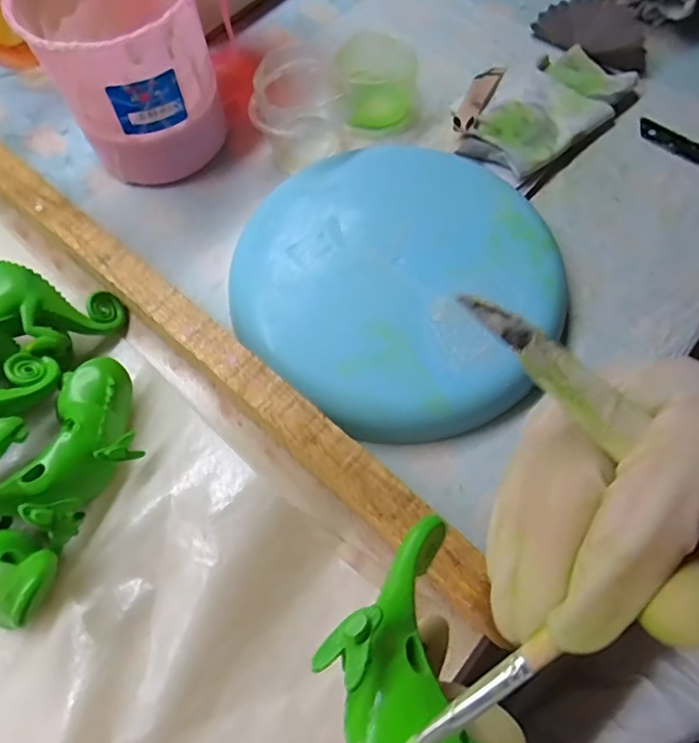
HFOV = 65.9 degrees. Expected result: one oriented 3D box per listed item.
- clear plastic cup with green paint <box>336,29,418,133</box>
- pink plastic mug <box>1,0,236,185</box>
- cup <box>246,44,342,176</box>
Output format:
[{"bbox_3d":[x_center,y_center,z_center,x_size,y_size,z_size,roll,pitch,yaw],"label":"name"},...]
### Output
[{"bbox_3d":[0.017,-0.192,0.358,0.052,0.036,0.050,22,67,11],"label":"clear plastic cup with green paint"},{"bbox_3d":[-0.123,-0.183,0.327,0.105,0.098,0.098,-17,65,-7],"label":"pink plastic mug"},{"bbox_3d":[-0.033,-0.167,0.342,0.054,0.046,0.059,0,64,1],"label":"cup"}]

